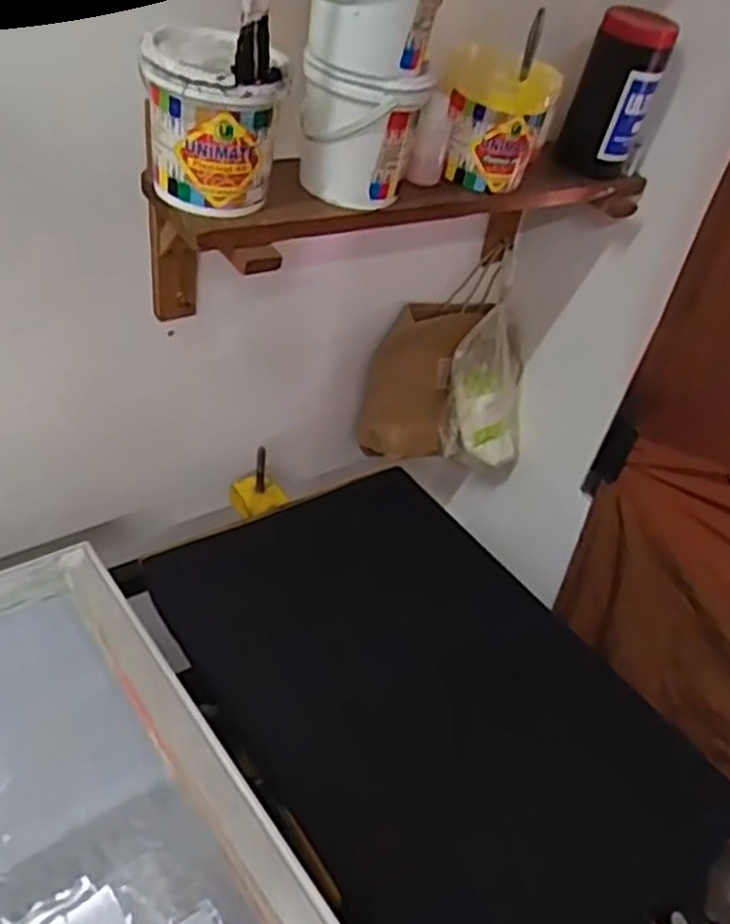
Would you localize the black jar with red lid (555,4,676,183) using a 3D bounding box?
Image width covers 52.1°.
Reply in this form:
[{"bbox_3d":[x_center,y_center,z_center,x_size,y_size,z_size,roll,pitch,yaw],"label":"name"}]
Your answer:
[{"bbox_3d":[0.295,-0.438,0.893,0.092,0.179,0.079,14,40,7],"label":"black jar with red lid"}]

